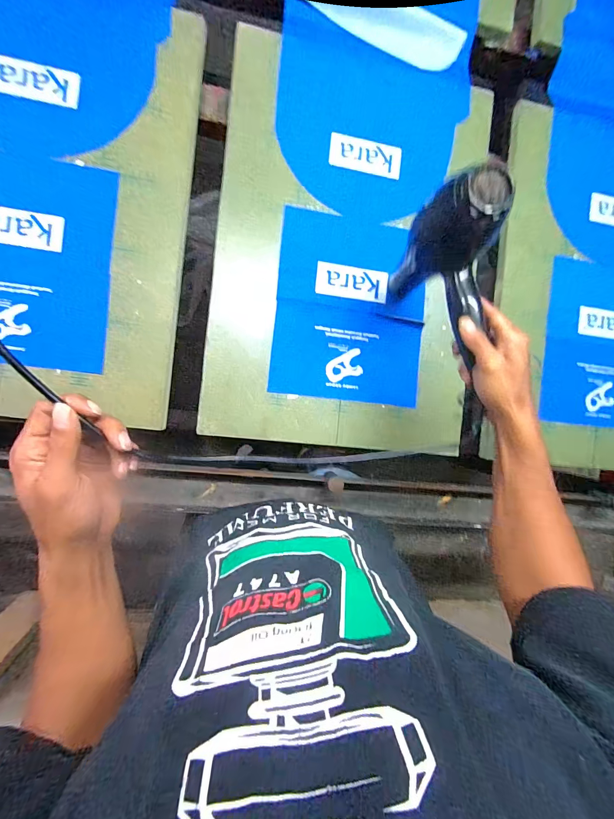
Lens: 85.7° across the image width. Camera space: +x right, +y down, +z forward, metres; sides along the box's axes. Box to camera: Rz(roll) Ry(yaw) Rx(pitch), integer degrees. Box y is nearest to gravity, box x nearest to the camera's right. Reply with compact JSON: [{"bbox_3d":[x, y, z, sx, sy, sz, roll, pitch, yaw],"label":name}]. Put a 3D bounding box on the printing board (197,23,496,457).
[{"bbox_3d":[0.072,-0.265,0.546,0.420,0.020,0.650,6,90,-9],"label":"printing board"}]

